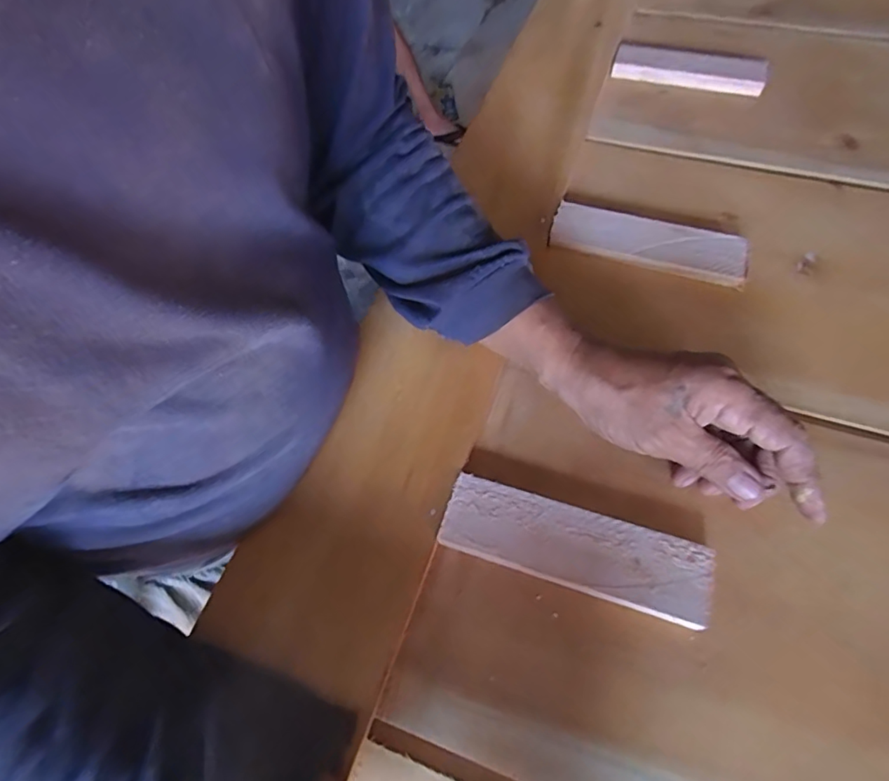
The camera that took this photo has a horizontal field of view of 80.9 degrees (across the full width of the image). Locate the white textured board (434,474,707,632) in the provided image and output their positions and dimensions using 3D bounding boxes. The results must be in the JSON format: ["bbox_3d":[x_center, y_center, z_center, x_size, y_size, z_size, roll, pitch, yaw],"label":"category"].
[{"bbox_3d":[0.075,0.091,0.308,0.152,0.009,0.047,16,61,11],"label":"white textured board"}]

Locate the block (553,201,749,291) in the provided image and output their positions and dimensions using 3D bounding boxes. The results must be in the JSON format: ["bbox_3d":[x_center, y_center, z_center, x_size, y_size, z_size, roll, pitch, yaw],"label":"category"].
[{"bbox_3d":[0.169,-0.125,0.437,0.155,0.013,0.052,14,60,13],"label":"block"}]

